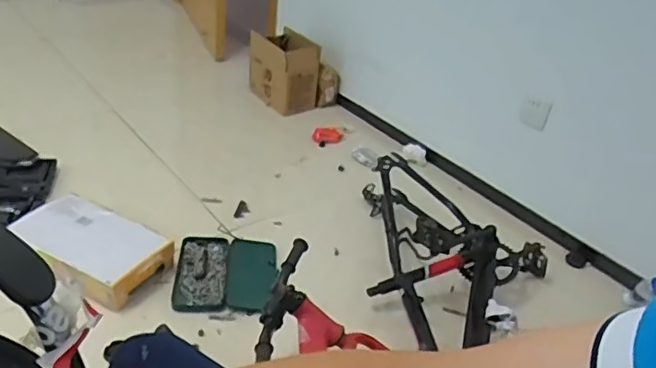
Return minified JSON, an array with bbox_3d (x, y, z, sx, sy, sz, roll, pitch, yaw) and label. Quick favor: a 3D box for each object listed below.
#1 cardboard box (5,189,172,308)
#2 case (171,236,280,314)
[{"bbox_3d":[-0.579,0.151,1.430,0.363,0.097,0.225,21,36,21],"label":"cardboard box"},{"bbox_3d":[-0.255,0.221,1.468,0.241,0.032,0.263,1,35,-5],"label":"case"}]

